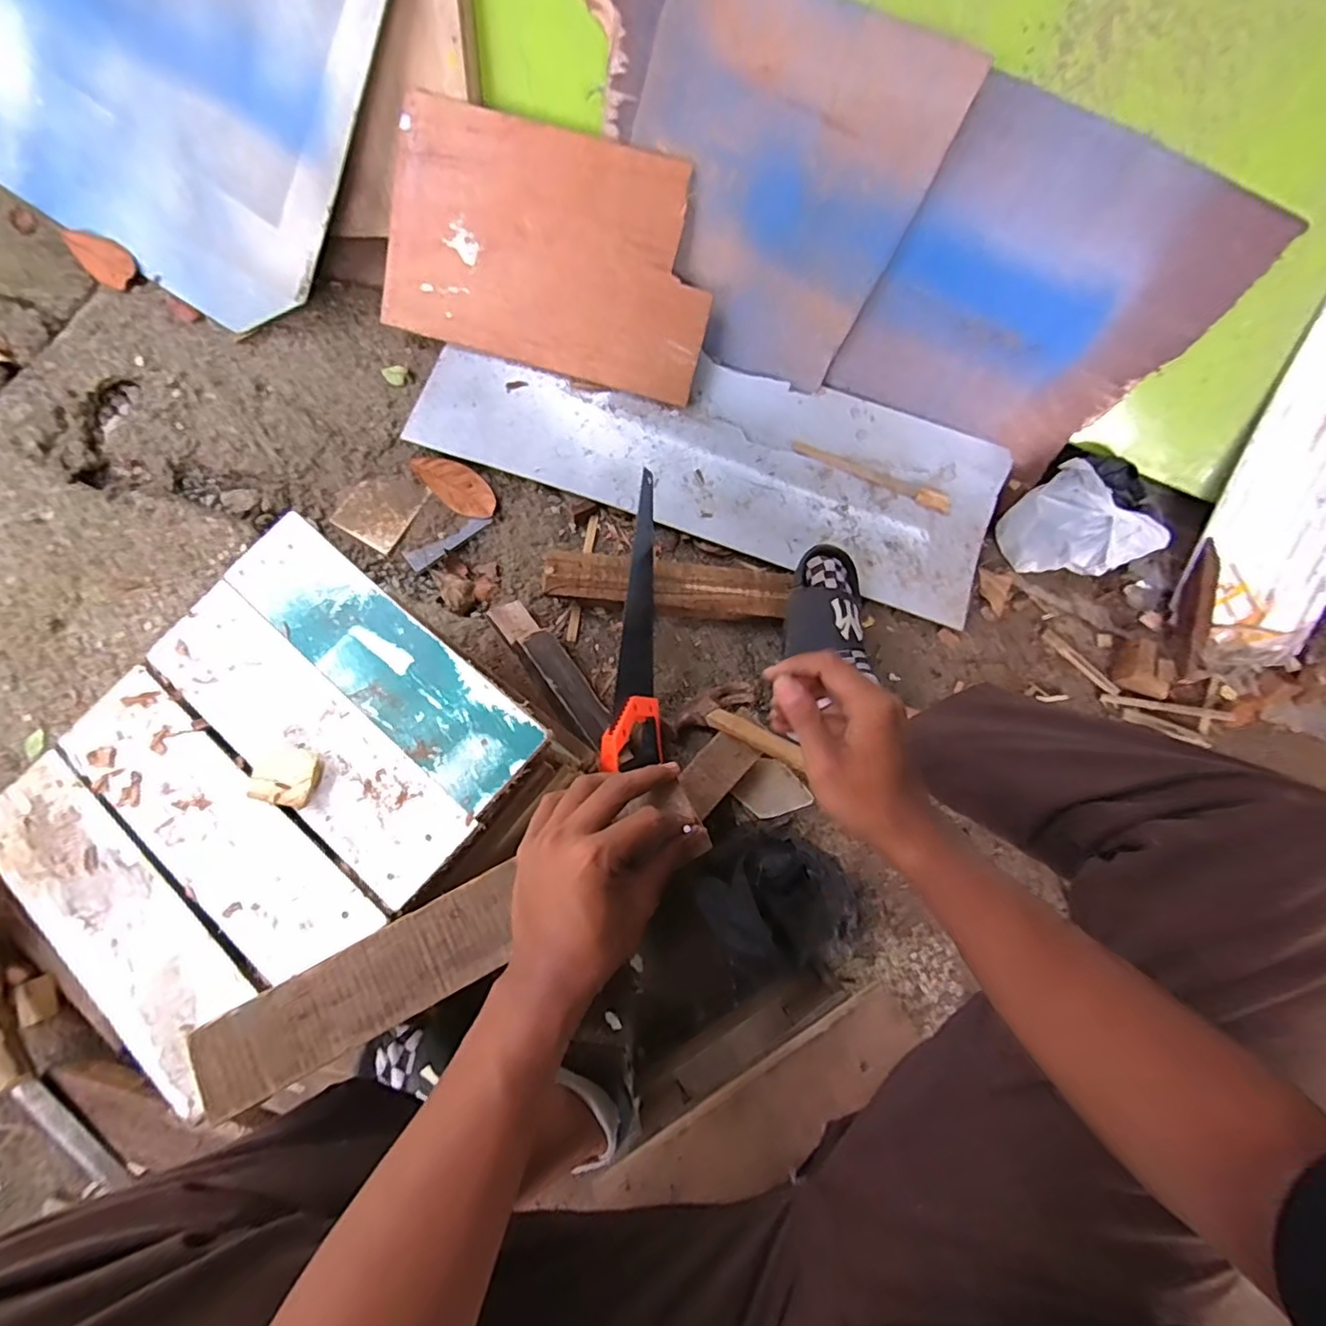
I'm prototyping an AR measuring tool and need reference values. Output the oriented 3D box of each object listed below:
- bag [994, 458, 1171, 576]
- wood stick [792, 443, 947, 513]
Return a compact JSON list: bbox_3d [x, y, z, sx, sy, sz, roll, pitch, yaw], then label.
[{"bbox_3d":[0.575,-0.179,0.867,0.112,0.137,0.163,-37,82,-13],"label":"bag"},{"bbox_3d":[0.312,-0.280,0.908,0.245,0.018,0.027,23,75,4],"label":"wood stick"}]

